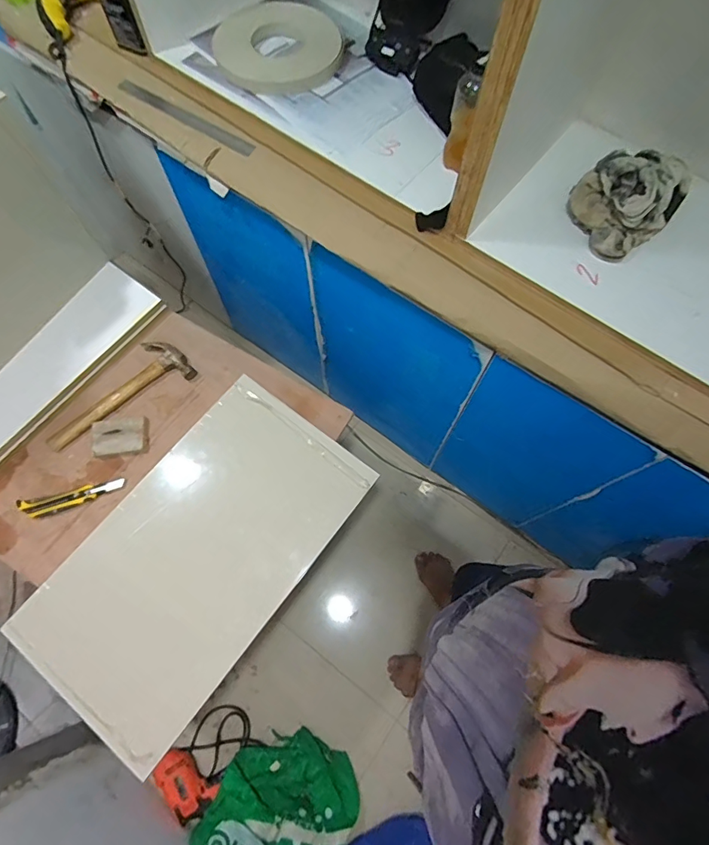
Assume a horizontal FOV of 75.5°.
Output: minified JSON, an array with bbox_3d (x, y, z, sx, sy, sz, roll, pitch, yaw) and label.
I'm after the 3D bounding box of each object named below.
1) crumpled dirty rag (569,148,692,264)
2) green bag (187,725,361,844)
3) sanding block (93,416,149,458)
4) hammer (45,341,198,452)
[{"bbox_3d":[0.422,-0.352,0.710,0.142,0.096,0.136,35,73,12],"label":"crumpled dirty rag"},{"bbox_3d":[-0.172,0.946,1.123,0.334,0.114,0.303,26,71,10],"label":"green bag"},{"bbox_3d":[-0.491,0.030,0.957,0.111,0.018,0.078,-6,69,-2],"label":"sanding block"},{"bbox_3d":[-0.520,-0.068,0.994,0.327,0.026,0.120,-32,72,-12],"label":"hammer"}]

